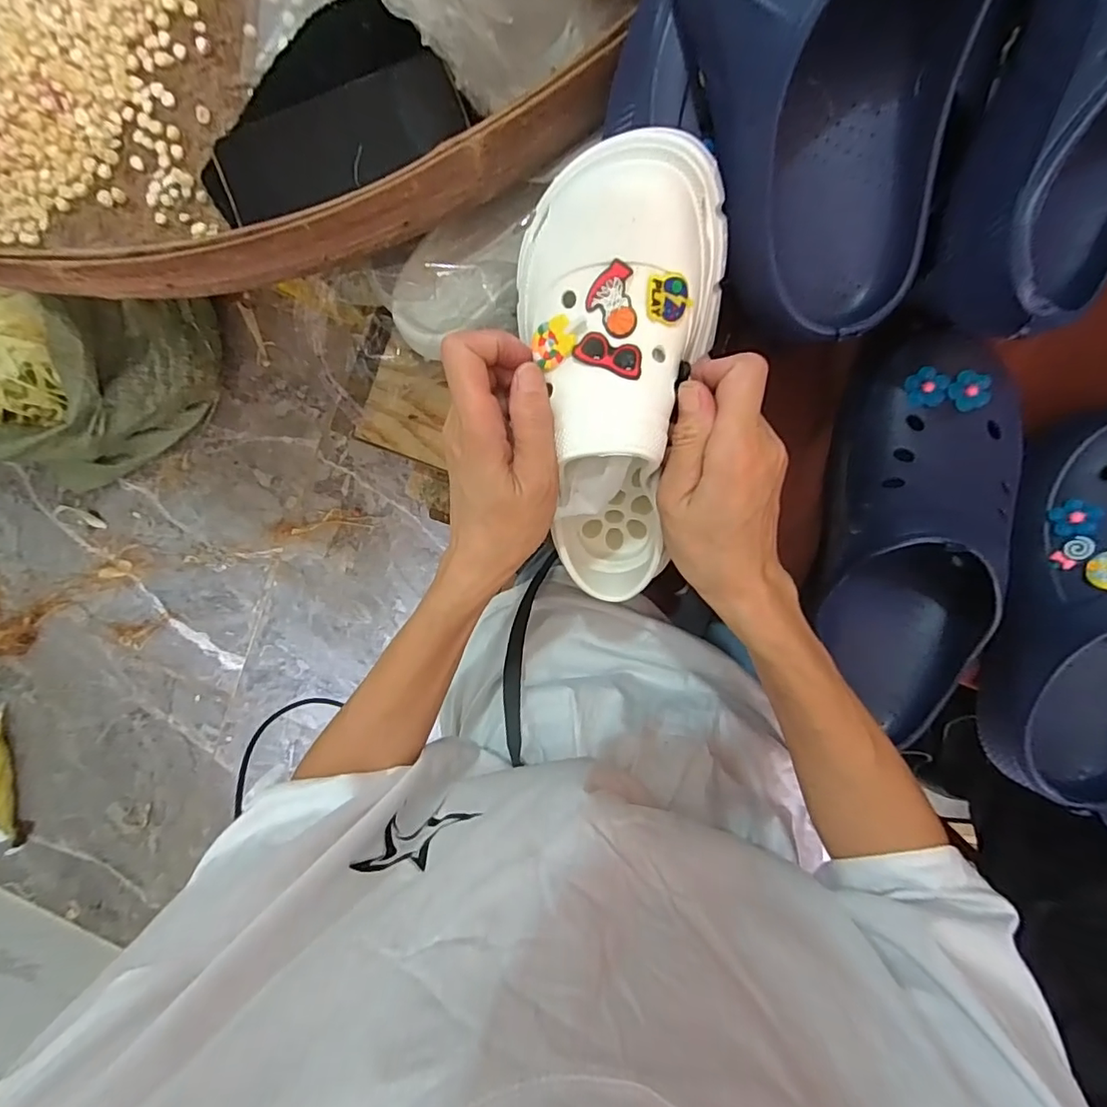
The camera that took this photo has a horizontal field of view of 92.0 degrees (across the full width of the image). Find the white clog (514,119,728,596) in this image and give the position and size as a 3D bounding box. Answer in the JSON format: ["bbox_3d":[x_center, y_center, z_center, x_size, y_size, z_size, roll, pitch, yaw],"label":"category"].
[{"bbox_3d":[0.033,-0.071,0.290,0.096,0.077,0.238,4,130,7],"label":"white clog"}]

